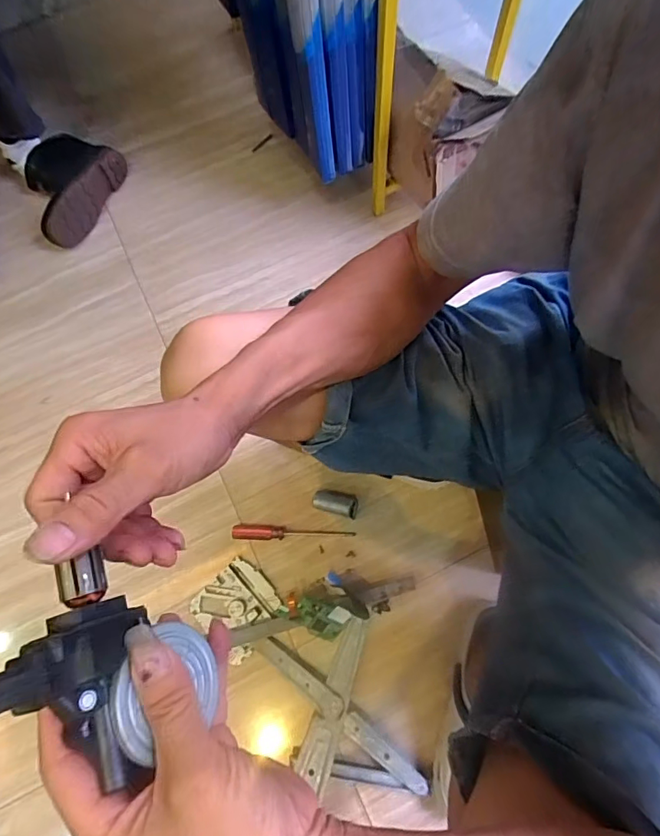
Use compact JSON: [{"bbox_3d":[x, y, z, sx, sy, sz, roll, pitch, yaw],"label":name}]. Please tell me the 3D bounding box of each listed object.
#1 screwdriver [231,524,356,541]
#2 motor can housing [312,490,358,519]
[{"bbox_3d":[-0.060,0.189,0.755,0.194,0.019,0.023,1,73,2],"label":"screwdriver"},{"bbox_3d":[0.008,0.139,0.768,0.076,0.039,0.036,15,74,6],"label":"motor can housing"}]

